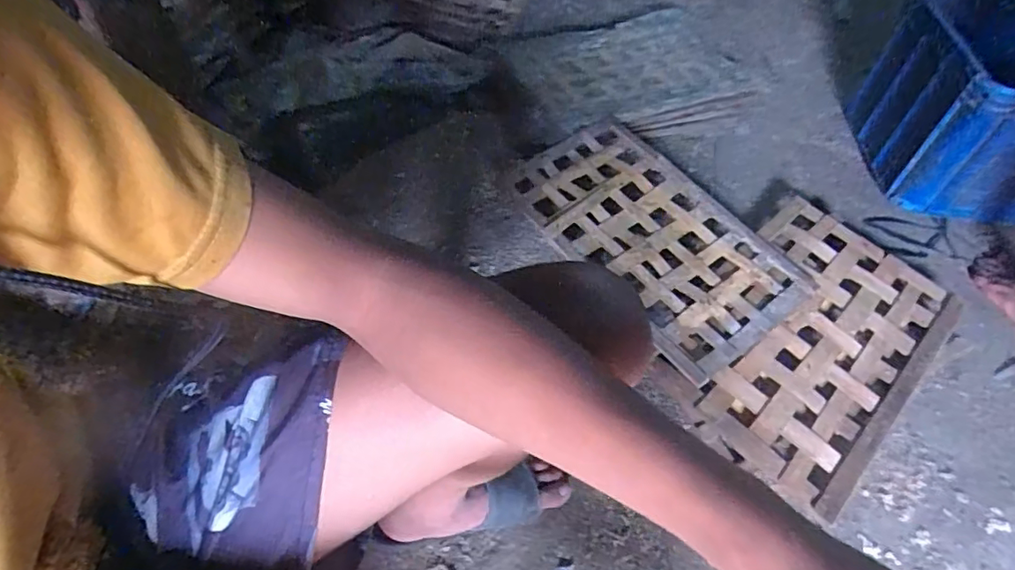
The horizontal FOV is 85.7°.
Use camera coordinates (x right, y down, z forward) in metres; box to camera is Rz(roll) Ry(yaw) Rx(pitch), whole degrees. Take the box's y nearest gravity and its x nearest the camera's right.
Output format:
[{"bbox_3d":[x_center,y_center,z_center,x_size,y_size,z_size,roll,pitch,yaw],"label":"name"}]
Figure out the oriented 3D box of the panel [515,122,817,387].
[{"bbox_3d":[0.265,-0.099,1.009,0.311,0.028,0.531,-31,65,-18],"label":"panel"}]

